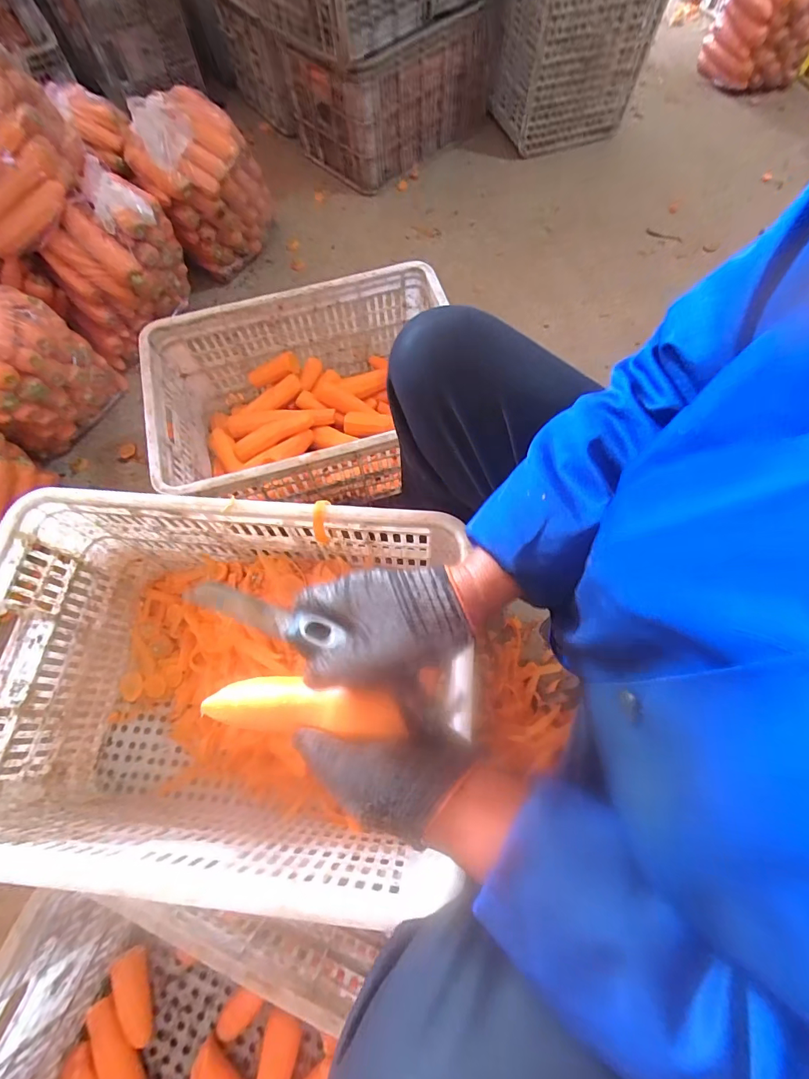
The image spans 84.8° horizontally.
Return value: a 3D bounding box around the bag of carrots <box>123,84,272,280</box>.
[{"bbox_3d":[-0.463,-0.840,1.054,0.269,0.289,0.191,-30,71,-10],"label":"bag of carrots"}]

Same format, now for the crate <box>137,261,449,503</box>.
[{"bbox_3d":[-0.166,-0.243,0.816,0.502,0.222,0.360,-14,69,-4],"label":"crate"}]

